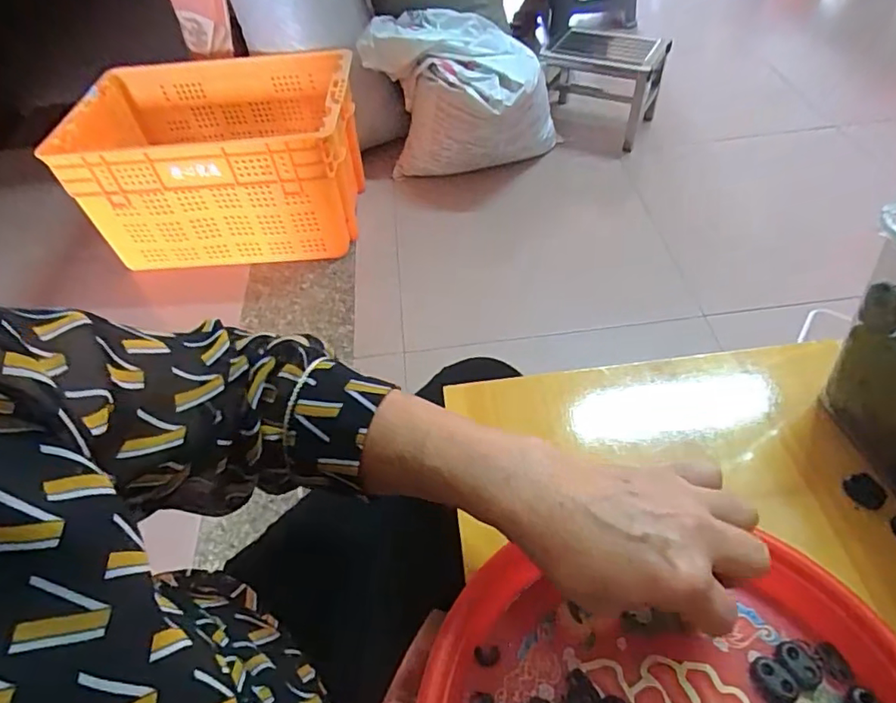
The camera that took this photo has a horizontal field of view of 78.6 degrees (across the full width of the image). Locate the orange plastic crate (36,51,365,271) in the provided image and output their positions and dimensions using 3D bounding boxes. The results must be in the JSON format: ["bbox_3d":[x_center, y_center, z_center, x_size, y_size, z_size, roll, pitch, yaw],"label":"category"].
[{"bbox_3d":[-0.494,-0.425,1.234,0.578,0.293,0.368,-3,51,2],"label":"orange plastic crate"}]

